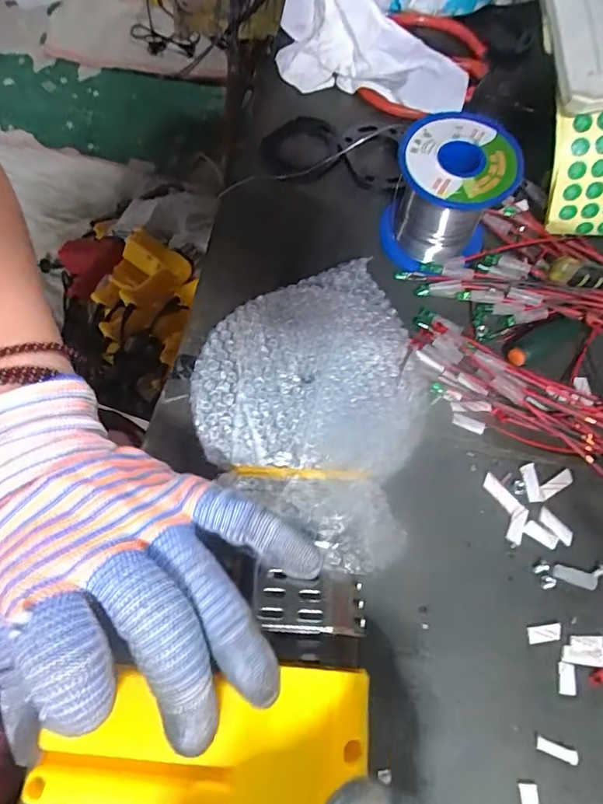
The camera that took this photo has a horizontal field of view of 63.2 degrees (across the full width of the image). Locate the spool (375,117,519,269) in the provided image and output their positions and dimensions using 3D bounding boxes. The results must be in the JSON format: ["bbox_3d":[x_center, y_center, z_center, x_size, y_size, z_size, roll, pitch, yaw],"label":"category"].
[{"bbox_3d":[0.086,-0.123,0.292,0.066,0.061,0.066,8,70,2],"label":"spool"}]

